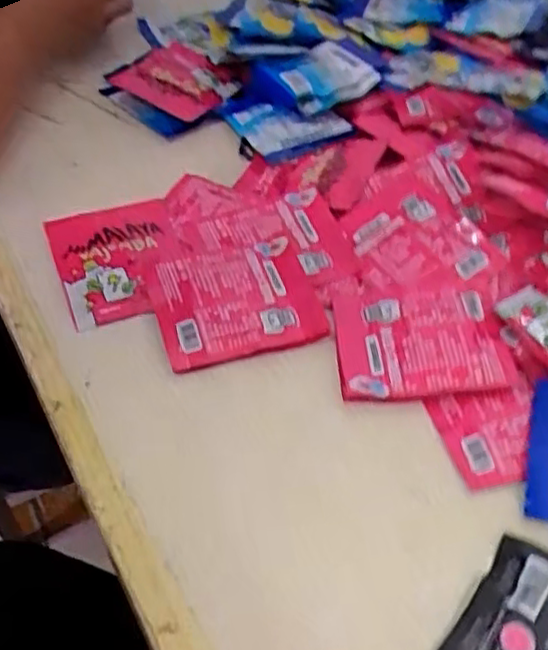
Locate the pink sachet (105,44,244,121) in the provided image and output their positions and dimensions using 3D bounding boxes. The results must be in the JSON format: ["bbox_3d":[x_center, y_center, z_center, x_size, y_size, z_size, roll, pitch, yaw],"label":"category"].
[{"bbox_3d":[-0.093,-0.248,0.681,0.117,0.012,0.110,33,52,23],"label":"pink sachet"}]

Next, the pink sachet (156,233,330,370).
[{"bbox_3d":[-0.025,-0.019,0.476,0.109,0.016,0.091,-14,52,-11],"label":"pink sachet"}]

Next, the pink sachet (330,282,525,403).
[{"bbox_3d":[0.096,0.008,0.460,0.109,0.006,0.088,-2,47,-8],"label":"pink sachet"}]

